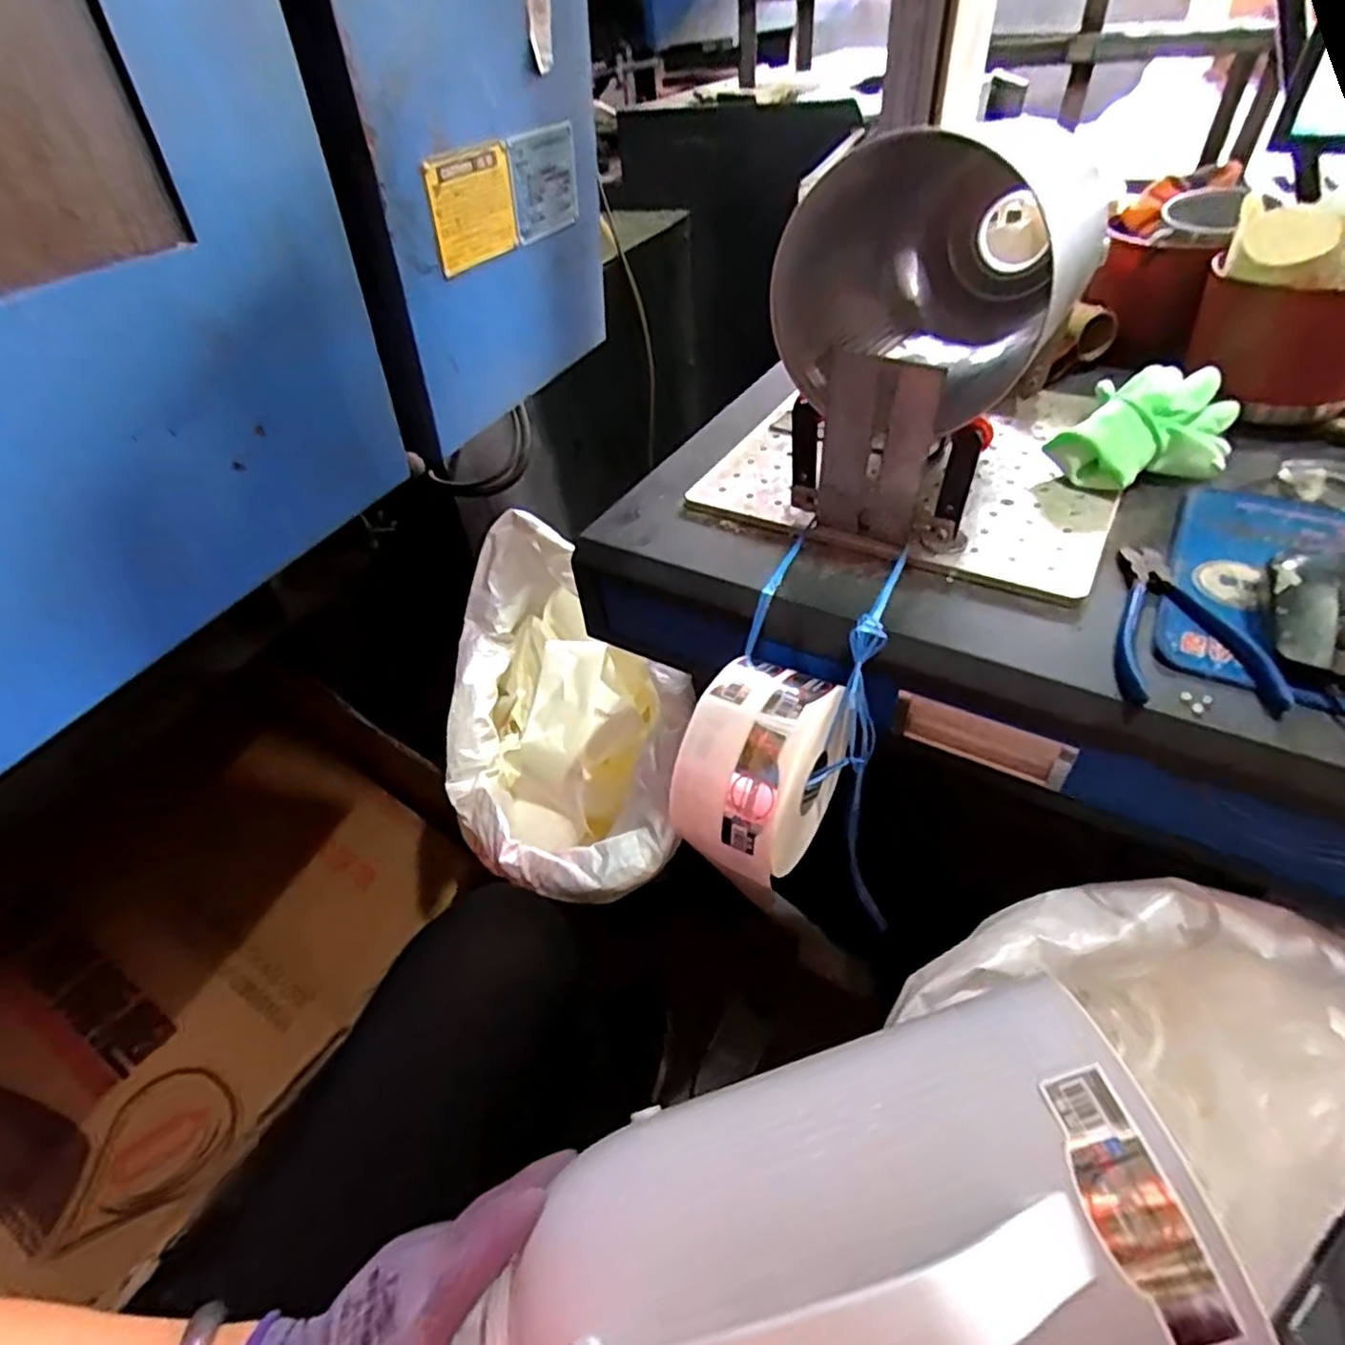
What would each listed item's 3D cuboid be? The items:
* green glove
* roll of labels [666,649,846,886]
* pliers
[{"bbox_3d":[0.356,-0.175,0.522,0.129,0.064,0.077,-23,45,-18],"label":"green glove"},{"bbox_3d":[0.056,0.060,0.454,0.076,0.107,0.108,24,50,29],"label":"roll of labels"},{"bbox_3d":[0.303,-0.033,0.422,0.080,0.013,0.141,7,44,13],"label":"pliers"}]

